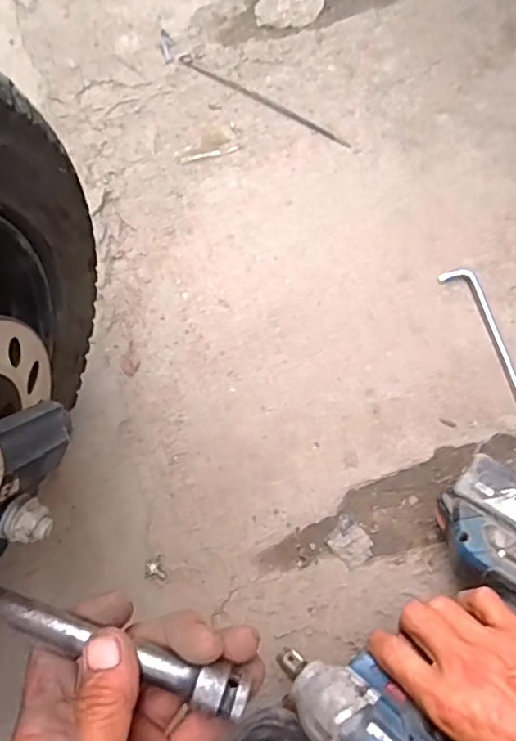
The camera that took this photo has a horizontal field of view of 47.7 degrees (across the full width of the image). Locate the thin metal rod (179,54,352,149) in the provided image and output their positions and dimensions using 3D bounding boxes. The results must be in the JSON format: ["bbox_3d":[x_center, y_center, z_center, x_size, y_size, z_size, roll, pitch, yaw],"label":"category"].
[{"bbox_3d":[0.006,-0.274,0.590,0.198,0.004,0.010,32,81,7],"label":"thin metal rod"}]

